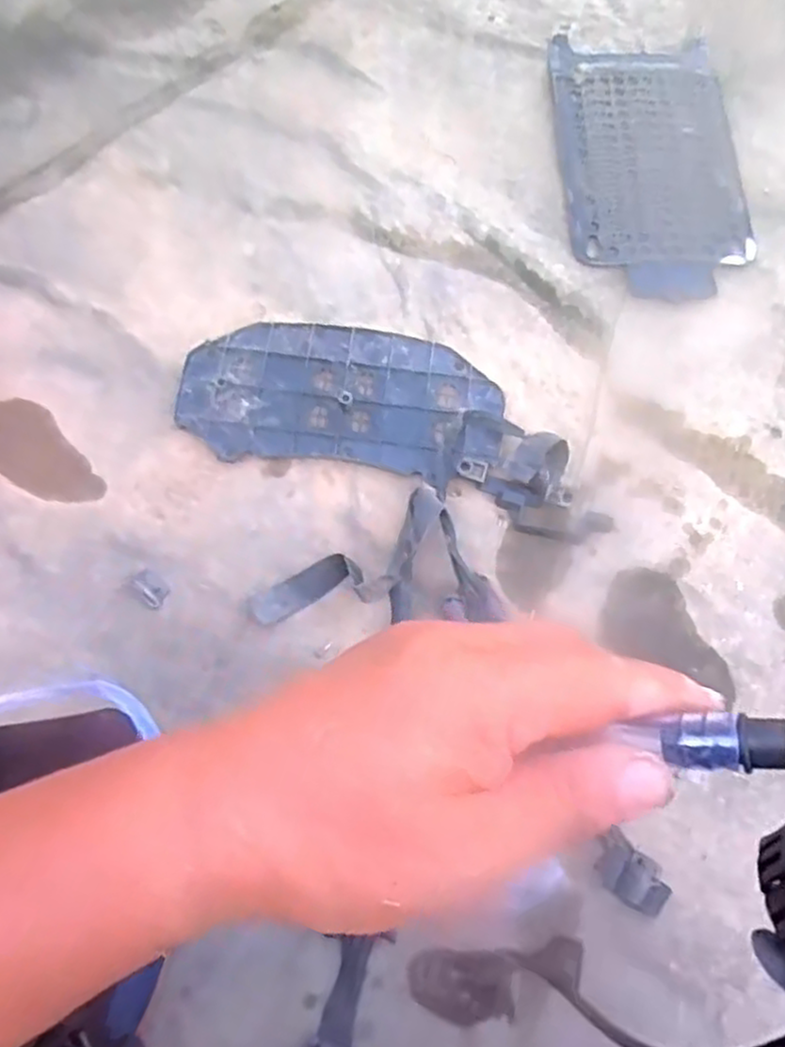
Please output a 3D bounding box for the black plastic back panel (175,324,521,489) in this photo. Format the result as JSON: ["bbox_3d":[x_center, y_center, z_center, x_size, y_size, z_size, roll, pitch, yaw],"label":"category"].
[{"bbox_3d":[-0.051,-0.139,0.821,0.349,0.024,0.168,10,72,1],"label":"black plastic back panel"}]

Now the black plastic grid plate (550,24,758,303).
[{"bbox_3d":[0.322,-0.458,0.929,0.214,0.016,0.392,-2,72,-3],"label":"black plastic grid plate"}]

